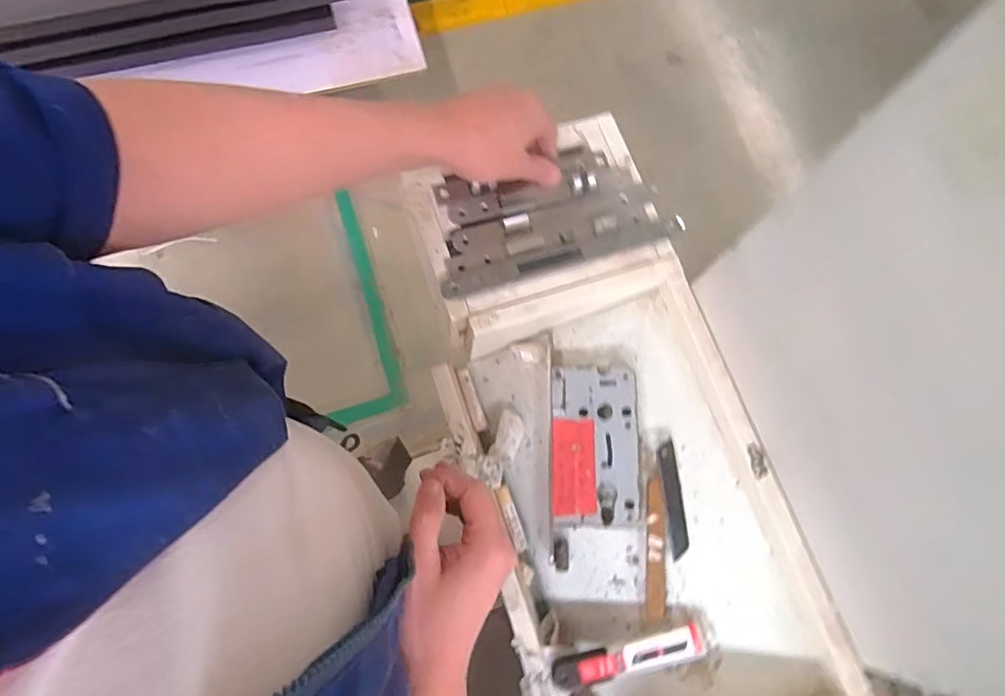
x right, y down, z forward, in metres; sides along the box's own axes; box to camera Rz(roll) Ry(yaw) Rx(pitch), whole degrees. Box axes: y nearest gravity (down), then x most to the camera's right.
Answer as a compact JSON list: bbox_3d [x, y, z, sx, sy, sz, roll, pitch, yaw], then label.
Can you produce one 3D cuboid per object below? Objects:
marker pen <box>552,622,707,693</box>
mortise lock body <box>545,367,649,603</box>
[{"bbox_3d":[0.106,0.258,0.473,0.126,0.020,0.026,-15,75,-6],"label":"marker pen"},{"bbox_3d":[0.083,0.122,0.505,0.079,0.028,0.204,0,87,-2],"label":"mortise lock body"}]

